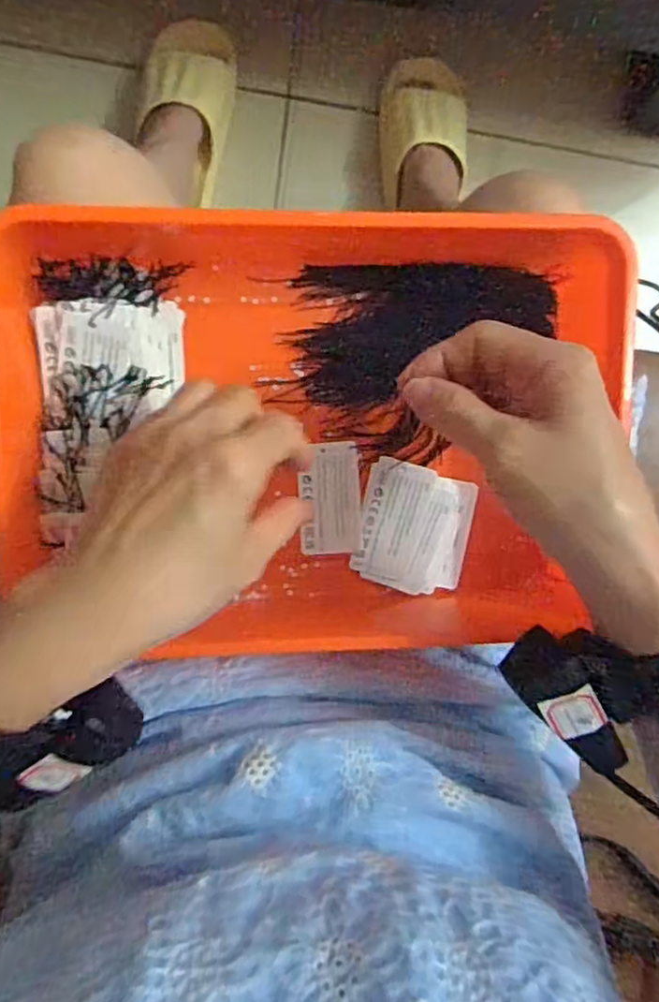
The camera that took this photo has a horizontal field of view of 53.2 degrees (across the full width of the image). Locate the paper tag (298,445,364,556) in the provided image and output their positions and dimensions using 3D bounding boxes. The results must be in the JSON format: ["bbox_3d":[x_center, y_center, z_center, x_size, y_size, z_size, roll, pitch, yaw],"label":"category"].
[{"bbox_3d":[0.001,-0.001,0.386,0.035,0.006,0.064,-4,98,-5],"label":"paper tag"}]

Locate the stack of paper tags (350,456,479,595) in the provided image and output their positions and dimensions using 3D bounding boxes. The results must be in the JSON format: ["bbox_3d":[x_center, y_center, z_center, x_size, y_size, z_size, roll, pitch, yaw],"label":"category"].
[{"bbox_3d":[0.051,0.017,0.387,0.065,0.013,0.072,12,96,-7],"label":"stack of paper tags"}]

